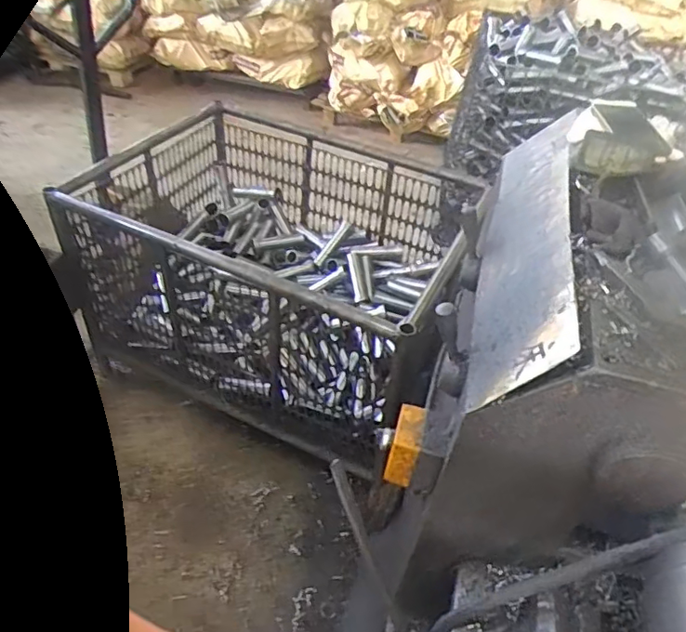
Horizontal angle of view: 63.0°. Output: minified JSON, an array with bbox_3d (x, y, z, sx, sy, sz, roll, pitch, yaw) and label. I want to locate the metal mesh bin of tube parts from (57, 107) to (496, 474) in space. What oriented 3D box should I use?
[{"bbox_3d":[-0.209,-0.160,1.774,1.088,0.566,0.778,20,45,13],"label":"metal mesh bin of tube parts"}]

